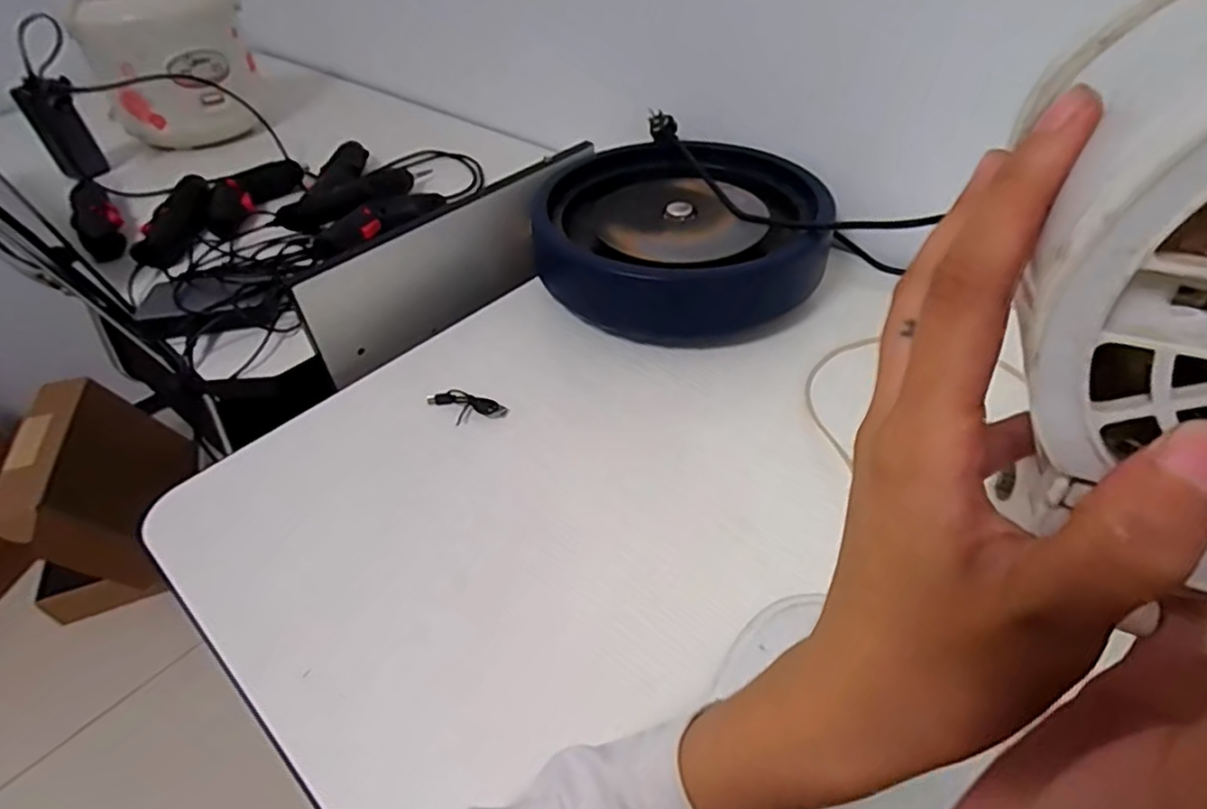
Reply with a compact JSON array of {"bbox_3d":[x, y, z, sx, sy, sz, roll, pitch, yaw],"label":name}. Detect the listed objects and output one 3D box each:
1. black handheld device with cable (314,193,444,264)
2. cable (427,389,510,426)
[{"bbox_3d":[-0.275,-0.230,0.775,0.036,0.036,0.176,27,51,28],"label":"black handheld device with cable"},{"bbox_3d":[-0.121,0.003,0.554,0.069,0.017,0.025,9,44,13],"label":"cable"}]

